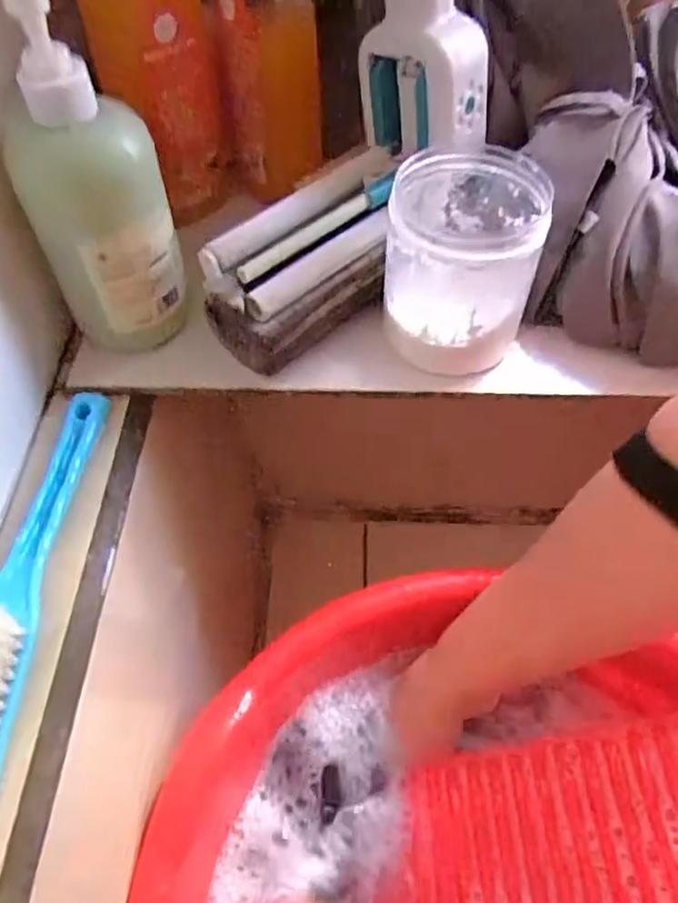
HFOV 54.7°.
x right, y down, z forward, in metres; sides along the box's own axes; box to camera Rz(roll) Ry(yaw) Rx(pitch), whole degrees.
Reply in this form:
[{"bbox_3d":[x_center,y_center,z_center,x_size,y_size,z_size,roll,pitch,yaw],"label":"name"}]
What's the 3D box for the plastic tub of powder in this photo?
[{"bbox_3d":[0.069,-0.109,0.374,0.080,0.090,0.096,12,56,9],"label":"plastic tub of powder"}]

